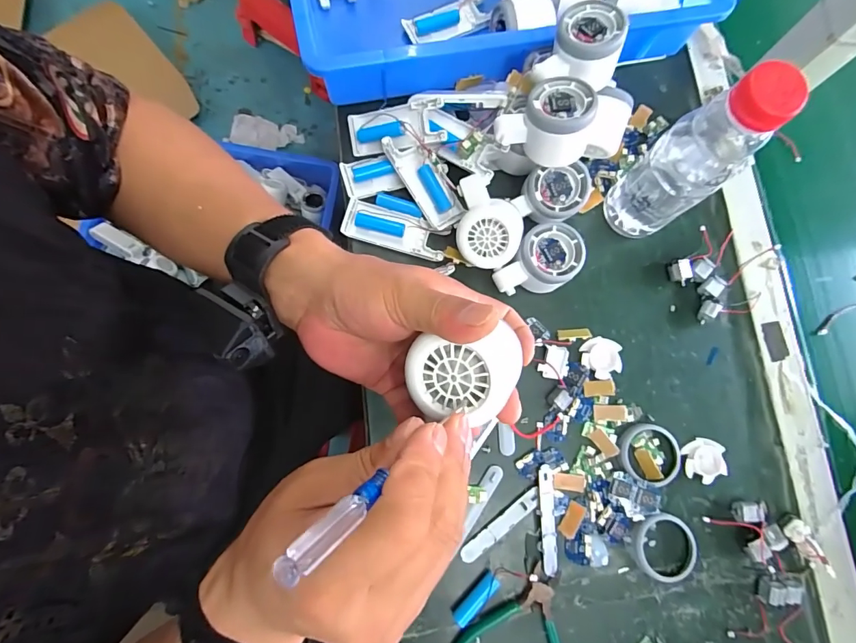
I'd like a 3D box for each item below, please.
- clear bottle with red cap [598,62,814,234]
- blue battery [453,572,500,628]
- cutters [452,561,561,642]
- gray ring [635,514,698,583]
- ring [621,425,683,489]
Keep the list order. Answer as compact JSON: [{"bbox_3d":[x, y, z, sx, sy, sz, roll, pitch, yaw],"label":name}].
[{"bbox_3d":[0.219,-0.133,0.376,0.053,0.203,0.062,-43,84,-9],"label":"clear bottle with red cap"},{"bbox_3d":[0.043,0.247,0.390,0.050,0.015,0.015,-43,84,-9],"label":"blue battery"},{"bbox_3d":[0.079,0.268,0.389,0.107,0.009,0.100,16,79,0],"label":"cutters"},{"bbox_3d":[0.223,0.210,0.409,0.054,0.011,0.059,1,79,-3],"label":"gray ring"},{"bbox_3d":[0.215,0.128,0.423,0.060,0.008,0.057,1,79,-3],"label":"ring"}]

